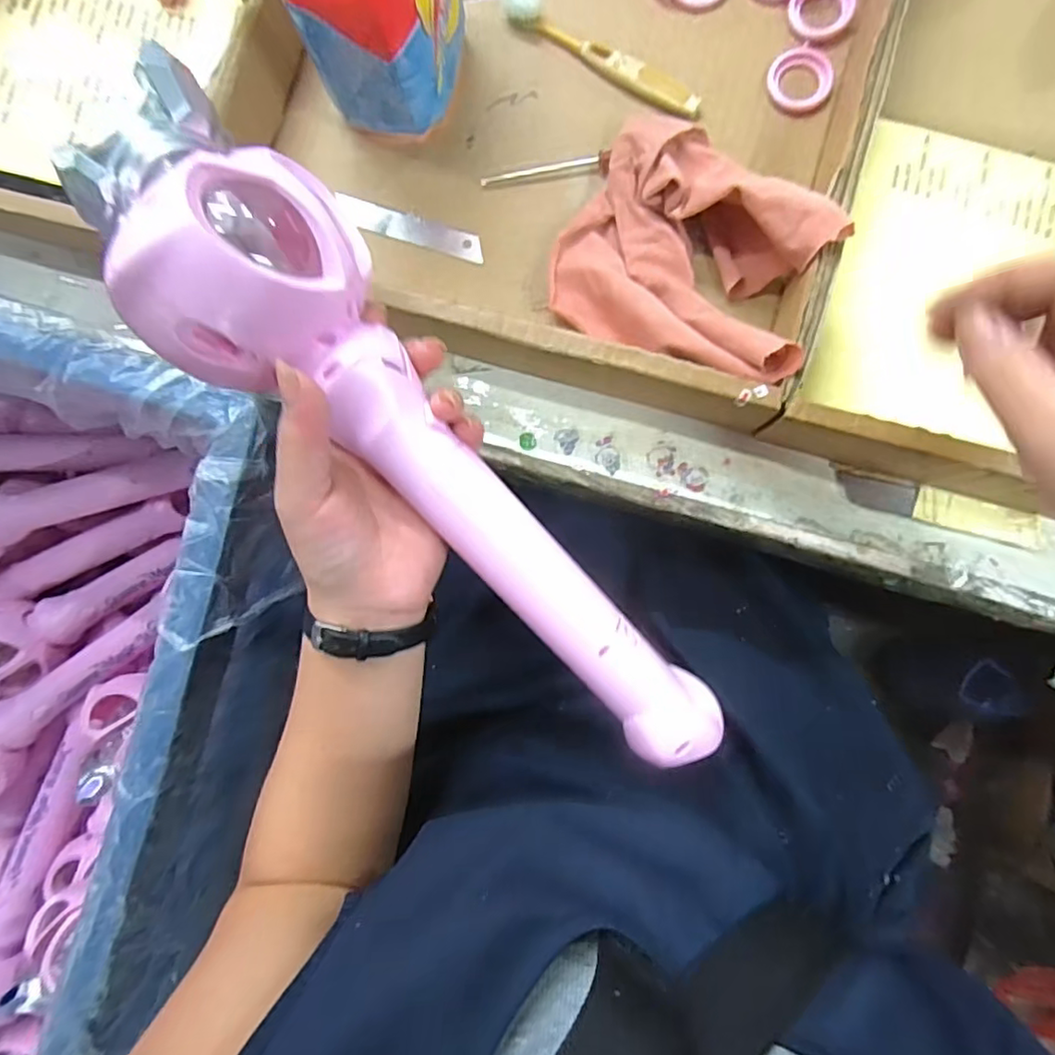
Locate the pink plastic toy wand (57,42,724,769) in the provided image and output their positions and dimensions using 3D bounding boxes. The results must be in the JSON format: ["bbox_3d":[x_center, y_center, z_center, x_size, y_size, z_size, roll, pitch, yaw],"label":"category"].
[{"bbox_3d":[-0.033,-0.016,0.266,0.076,0.061,0.347,-40,109,4],"label":"pink plastic toy wand"}]

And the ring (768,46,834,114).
[{"bbox_3d":[0.163,-0.268,0.361,0.037,0.005,0.040,0,87,5],"label":"ring"}]

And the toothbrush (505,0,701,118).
[{"bbox_3d":[0.045,-0.287,0.368,0.135,0.009,0.017,35,90,6],"label":"toothbrush"}]

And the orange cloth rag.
[{"bbox_3d":[0.091,-0.158,0.333,0.136,0.061,0.135,22,89,6],"label":"orange cloth rag"}]

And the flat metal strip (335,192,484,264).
[{"bbox_3d":[-0.071,-0.184,0.374,0.092,0.007,0.019,16,79,1],"label":"flat metal strip"}]

